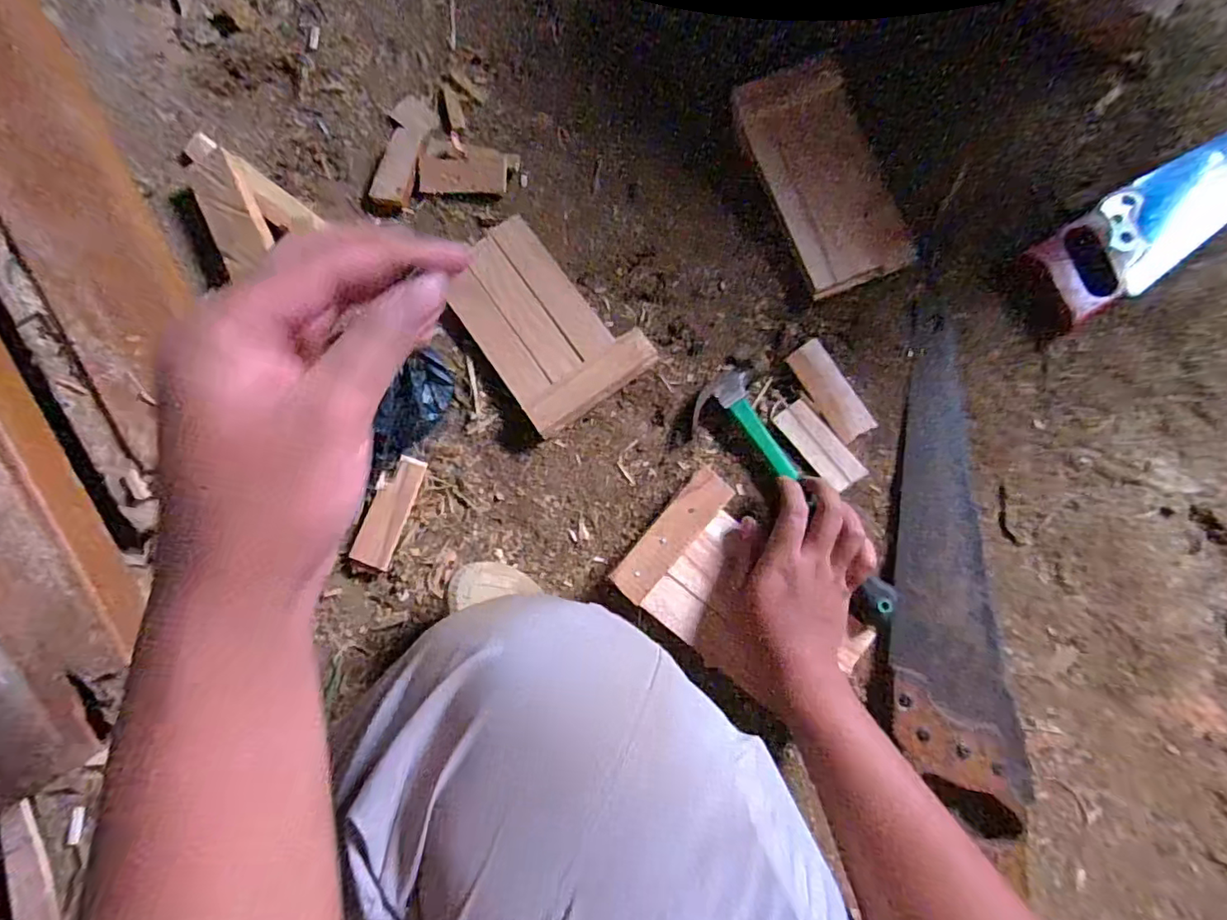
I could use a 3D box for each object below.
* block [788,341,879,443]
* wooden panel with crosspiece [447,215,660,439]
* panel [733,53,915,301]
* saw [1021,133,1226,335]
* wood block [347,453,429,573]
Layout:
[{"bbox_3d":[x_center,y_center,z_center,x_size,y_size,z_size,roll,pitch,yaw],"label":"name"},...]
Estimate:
[{"bbox_3d":[0.211,-0.066,0.556,0.037,0.009,0.101,-28,82,-5],"label":"block"},{"bbox_3d":[-0.078,-0.146,0.575,0.132,0.030,0.220,-36,82,-6],"label":"wooden panel with crosspiece"},{"bbox_3d":[0.210,-0.289,0.583,0.108,0.031,0.241,-18,81,-3],"label":"panel"},{"bbox_3d":[0.602,-0.284,0.561,0.504,0.023,0.086,-34,82,-5],"label":"saw"},{"bbox_3d":[-0.217,0.049,0.558,0.038,0.008,0.109,19,81,3],"label":"wood block"}]

